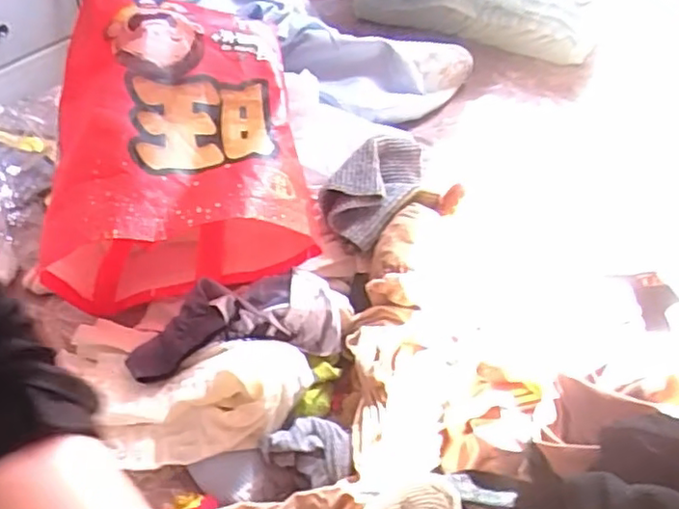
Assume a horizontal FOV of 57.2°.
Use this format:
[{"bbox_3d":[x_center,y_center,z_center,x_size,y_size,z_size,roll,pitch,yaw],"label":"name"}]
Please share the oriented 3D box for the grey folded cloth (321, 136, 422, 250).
[{"bbox_3d":[0.049,-0.082,0.686,0.077,0.056,0.182,23,47,21],"label":"grey folded cloth"}]

